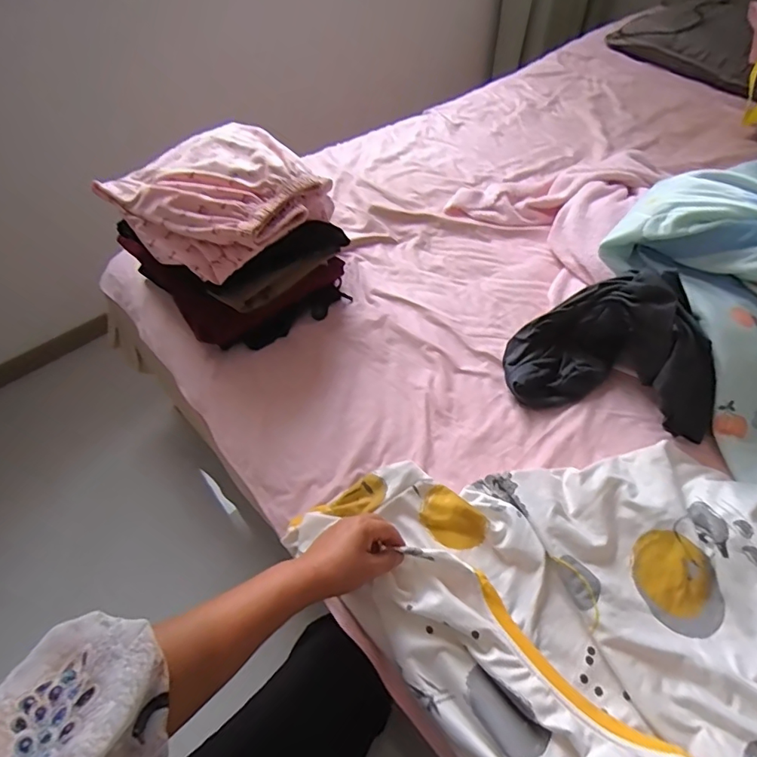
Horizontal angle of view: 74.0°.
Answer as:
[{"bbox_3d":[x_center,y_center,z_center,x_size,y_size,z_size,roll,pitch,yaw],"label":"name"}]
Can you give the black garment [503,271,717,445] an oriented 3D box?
[{"bbox_3d":[0.311,-0.044,0.668,0.249,0.139,0.163,12,54,10],"label":"black garment"}]

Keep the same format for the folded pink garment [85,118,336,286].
[{"bbox_3d":[-0.218,-0.261,0.720,0.220,0.084,0.267,33,61,23],"label":"folded pink garment"}]

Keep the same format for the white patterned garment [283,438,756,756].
[{"bbox_3d":[0.238,0.234,0.519,0.588,0.069,0.446,38,64,26],"label":"white patterned garment"}]

